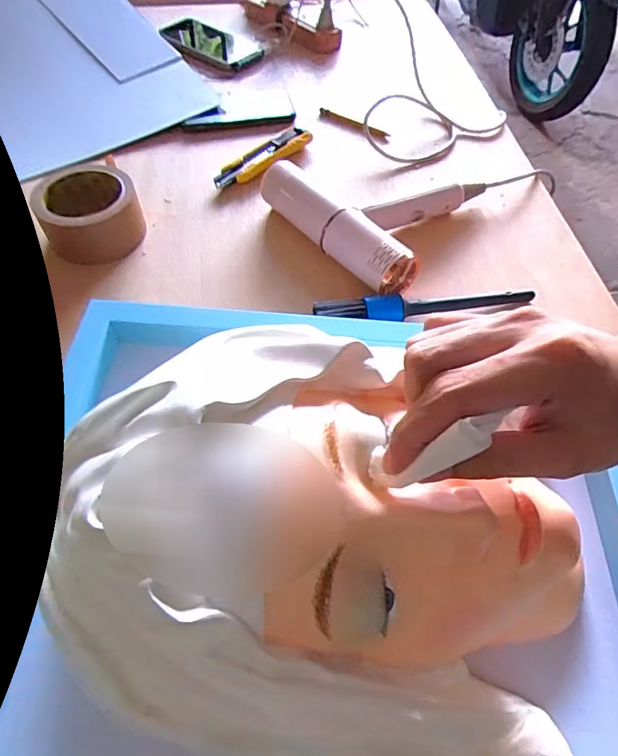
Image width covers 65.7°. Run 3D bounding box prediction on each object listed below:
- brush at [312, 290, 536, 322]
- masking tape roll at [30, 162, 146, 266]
[{"bbox_3d":[0.112,-0.069,0.443,0.216,0.026,0.022,-10,58,-9],"label":"brush"},{"bbox_3d":[-0.222,-0.171,0.488,0.092,0.051,0.098,1,57,-2],"label":"masking tape roll"}]

